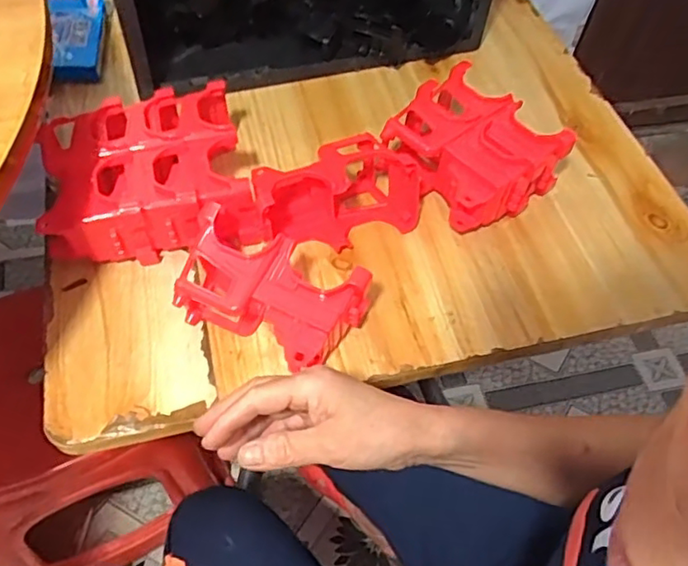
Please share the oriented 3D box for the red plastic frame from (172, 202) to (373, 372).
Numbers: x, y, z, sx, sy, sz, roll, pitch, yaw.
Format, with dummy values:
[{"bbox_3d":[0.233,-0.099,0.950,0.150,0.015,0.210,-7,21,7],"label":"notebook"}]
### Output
[{"bbox_3d":[-0.062,0.015,0.508,0.137,0.081,0.075,24,55,12],"label":"red plastic frame"}]

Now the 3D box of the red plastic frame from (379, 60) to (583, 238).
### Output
[{"bbox_3d":[0.127,-0.131,0.630,0.130,0.077,0.145,-36,64,-28],"label":"red plastic frame"}]

